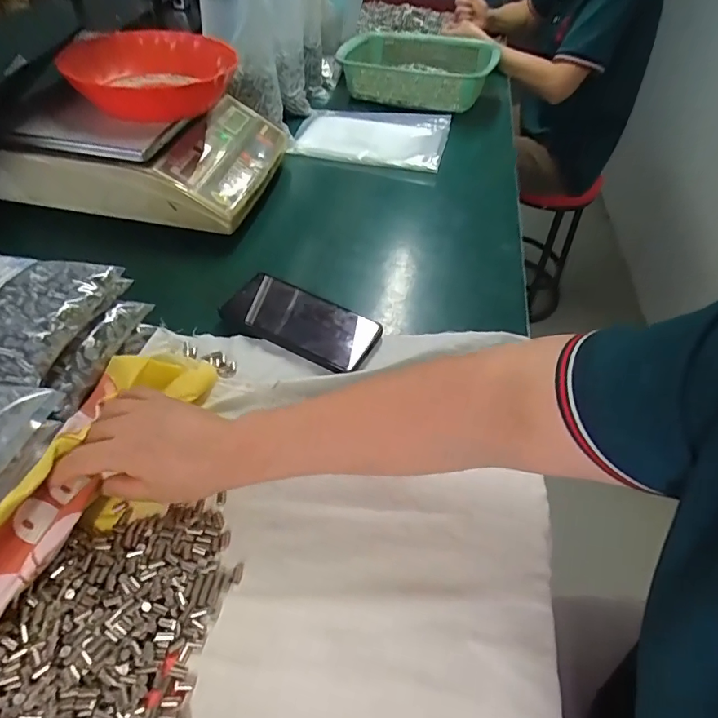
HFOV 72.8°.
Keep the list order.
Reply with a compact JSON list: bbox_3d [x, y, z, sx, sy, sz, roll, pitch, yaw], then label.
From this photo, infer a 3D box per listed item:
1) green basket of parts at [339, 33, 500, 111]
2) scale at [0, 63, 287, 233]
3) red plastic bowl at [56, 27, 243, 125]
[{"bbox_3d":[0.123,-0.577,0.977,0.302,0.090,0.268,19,49,12],"label":"green basket of parts"},{"bbox_3d":[-0.292,-0.307,0.679,0.312,0.094,0.312,9,47,3],"label":"scale"},{"bbox_3d":[-0.268,-0.365,0.627,0.193,0.055,0.189,3,47,-3],"label":"red plastic bowl"}]

